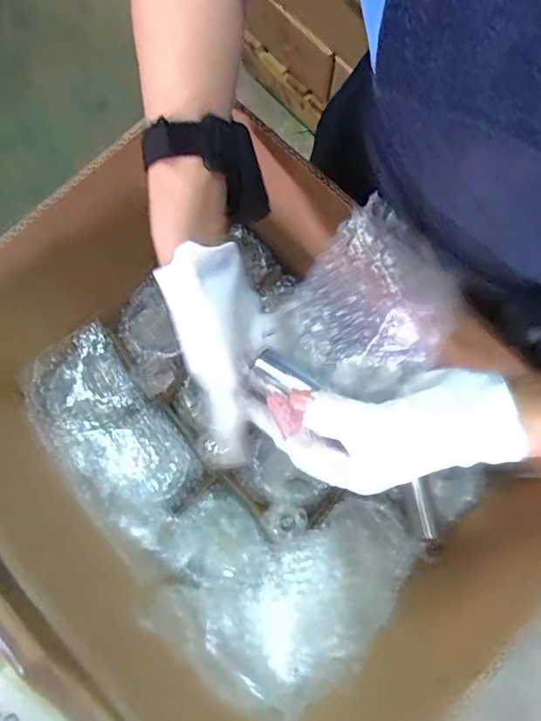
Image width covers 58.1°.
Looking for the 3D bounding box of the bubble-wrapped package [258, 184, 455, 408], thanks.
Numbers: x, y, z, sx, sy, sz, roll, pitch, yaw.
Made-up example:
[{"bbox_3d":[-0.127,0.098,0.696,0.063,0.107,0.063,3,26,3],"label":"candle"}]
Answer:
[{"bbox_3d":[0.056,-0.027,0.318,0.119,0.028,0.100,-48,69,31],"label":"bubble-wrapped package"}]

